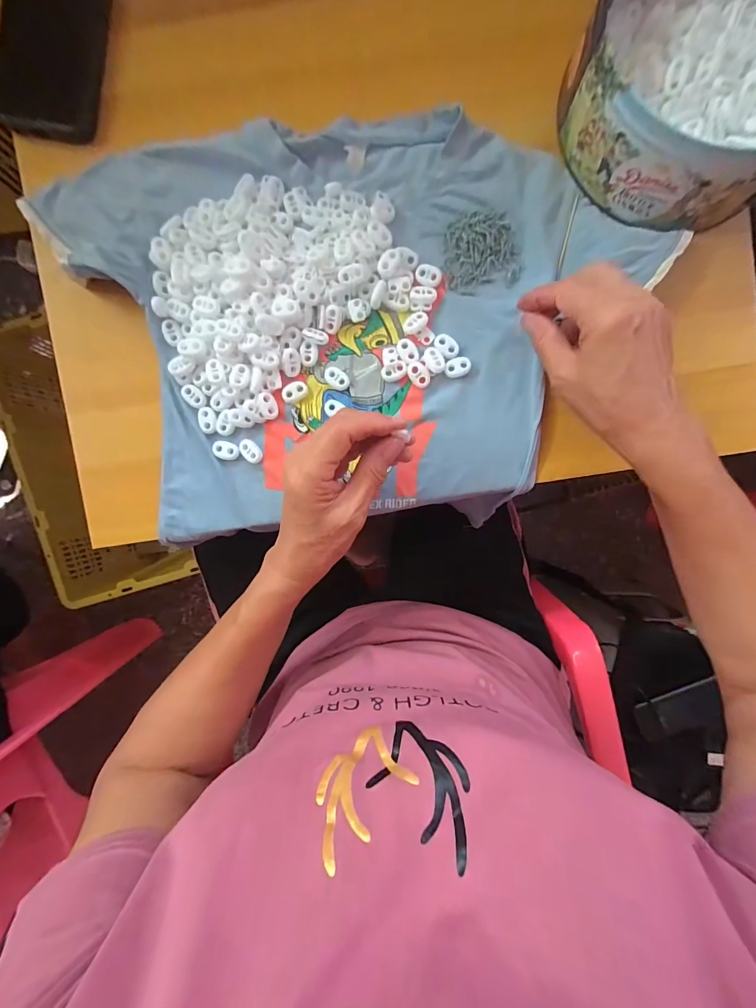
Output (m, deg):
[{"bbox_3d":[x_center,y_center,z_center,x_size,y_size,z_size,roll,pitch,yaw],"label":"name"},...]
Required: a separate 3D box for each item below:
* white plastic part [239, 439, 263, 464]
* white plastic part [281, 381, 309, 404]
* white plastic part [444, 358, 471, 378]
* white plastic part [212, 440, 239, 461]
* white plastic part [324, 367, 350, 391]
[{"bbox_3d":[-0.109,-0.046,0.329,0.022,0.006,0.015,42,94,-3],"label":"white plastic part"},{"bbox_3d":[-0.071,-0.096,0.328,0.023,0.004,0.014,-25,95,2],"label":"white plastic part"},{"bbox_3d":[0.068,-0.116,0.324,0.022,0.005,0.015,-11,95,1],"label":"white plastic part"},{"bbox_3d":[-0.131,-0.046,0.330,0.022,0.004,0.015,15,95,-1],"label":"white plastic part"},{"bbox_3d":[-0.035,-0.107,0.328,0.023,0.004,0.015,33,94,-3],"label":"white plastic part"}]

